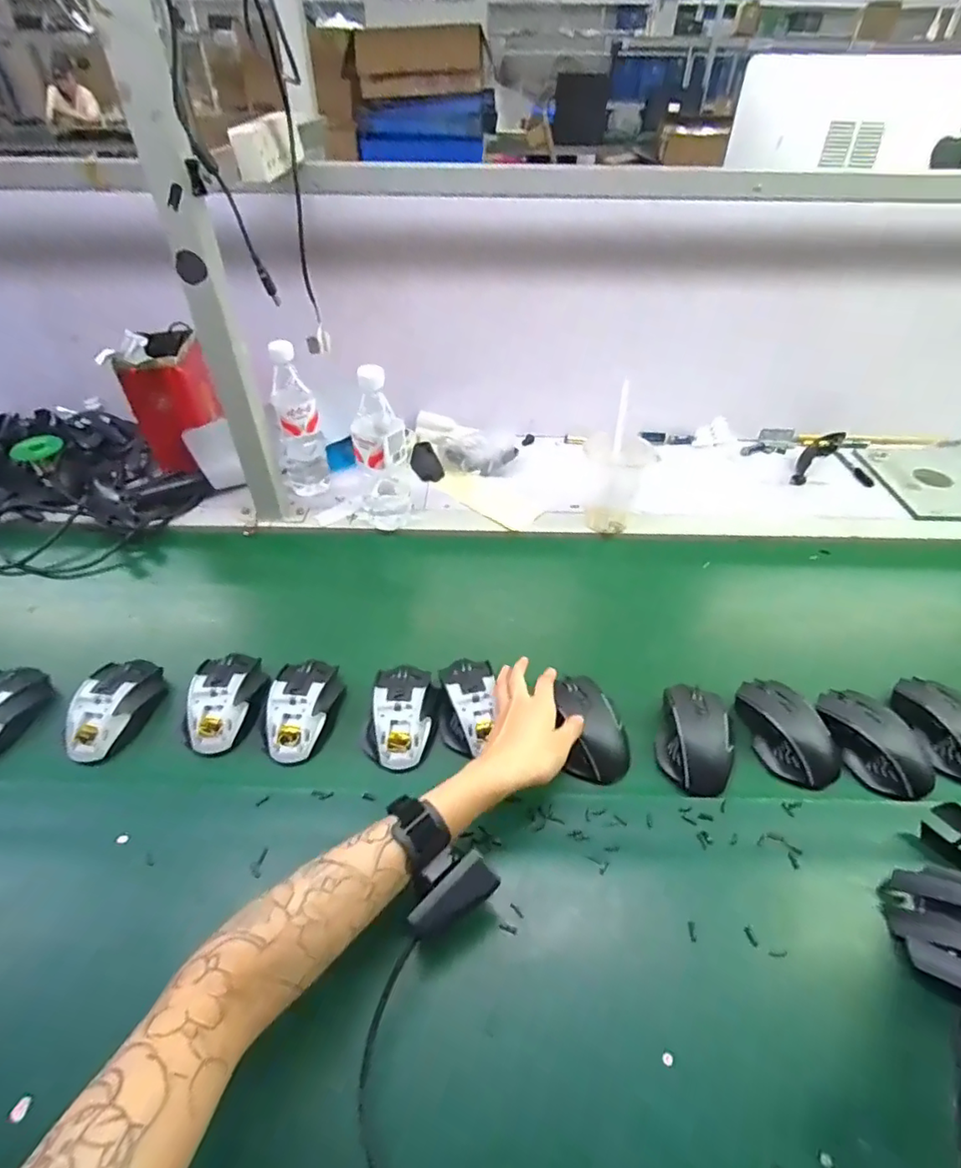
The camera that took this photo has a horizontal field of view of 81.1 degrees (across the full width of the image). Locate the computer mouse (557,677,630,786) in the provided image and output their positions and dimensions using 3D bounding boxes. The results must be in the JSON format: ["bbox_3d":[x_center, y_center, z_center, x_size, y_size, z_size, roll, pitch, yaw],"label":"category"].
[{"bbox_3d":[0.114,0.141,0.566,0.065,0.041,0.107,-1,46,-1],"label":"computer mouse"}]

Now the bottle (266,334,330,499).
[{"bbox_3d":[-0.273,-0.234,0.826,0.067,0.222,0.056,-16,48,-14],"label":"bottle"}]

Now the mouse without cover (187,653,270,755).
[{"bbox_3d":[-0.265,0.121,0.589,0.068,0.031,0.106,-4,46,-3],"label":"mouse without cover"}]

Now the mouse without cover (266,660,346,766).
[{"bbox_3d":[-0.188,0.126,0.584,0.065,0.028,0.109,8,47,9],"label":"mouse without cover"}]

